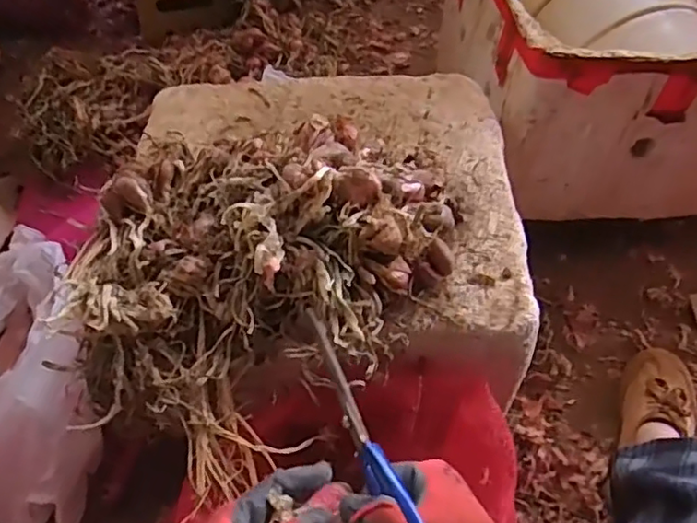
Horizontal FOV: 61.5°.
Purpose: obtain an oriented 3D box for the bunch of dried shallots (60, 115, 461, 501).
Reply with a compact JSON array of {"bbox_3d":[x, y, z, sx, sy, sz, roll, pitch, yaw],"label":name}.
[{"bbox_3d":[-0.083,-0.016,0.565,0.288,0.136,0.386,35,63,23],"label":"bunch of dried shallots"}]

